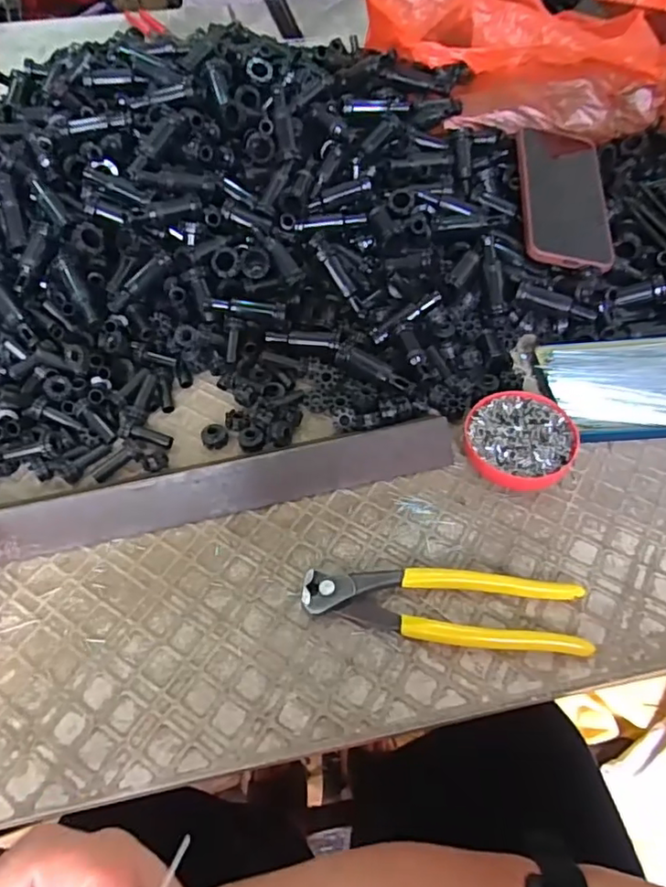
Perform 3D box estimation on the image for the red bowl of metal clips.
[{"bbox_3d":[0.133,-0.001,0.414,0.075,0.021,0.080,-1,53,1],"label":"red bowl of metal clips"}]

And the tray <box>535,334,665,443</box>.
[{"bbox_3d":[0.238,-0.047,0.457,0.133,0.009,0.097,-5,53,-3],"label":"tray"}]

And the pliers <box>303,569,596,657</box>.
[{"bbox_3d":[0.066,0.097,0.347,0.164,0.015,0.043,5,53,5],"label":"pliers"}]

